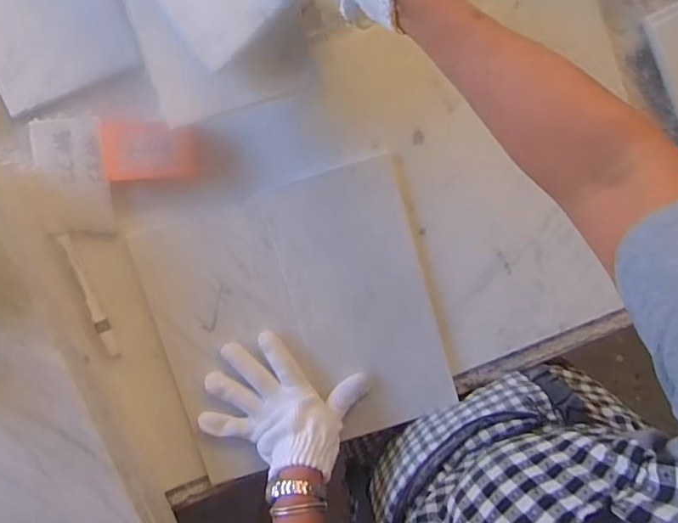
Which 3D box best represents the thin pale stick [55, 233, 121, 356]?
[{"bbox_3d":[-0.277,0.040,0.602,0.015,0.009,0.145,-21,97,-2],"label":"thin pale stick"}]

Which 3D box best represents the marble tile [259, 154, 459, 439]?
[{"bbox_3d":[0.026,0.044,0.614,0.149,0.014,0.289,-17,97,-2],"label":"marble tile"}]

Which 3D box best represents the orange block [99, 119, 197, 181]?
[{"bbox_3d":[-0.201,-0.117,0.573,0.097,0.021,0.059,-3,96,-4],"label":"orange block"}]

